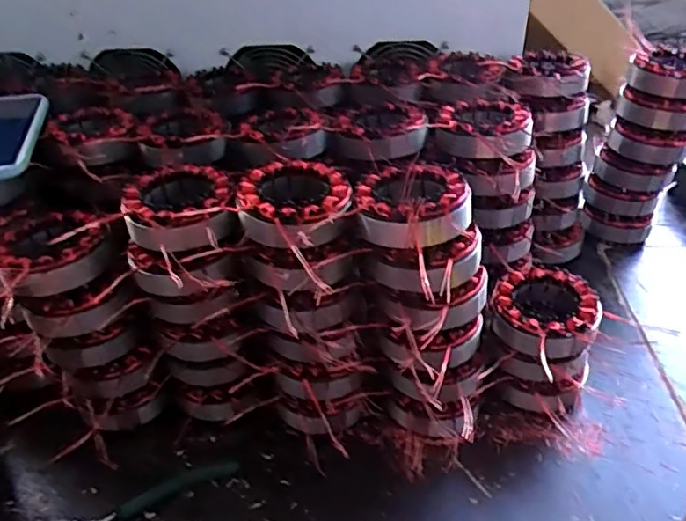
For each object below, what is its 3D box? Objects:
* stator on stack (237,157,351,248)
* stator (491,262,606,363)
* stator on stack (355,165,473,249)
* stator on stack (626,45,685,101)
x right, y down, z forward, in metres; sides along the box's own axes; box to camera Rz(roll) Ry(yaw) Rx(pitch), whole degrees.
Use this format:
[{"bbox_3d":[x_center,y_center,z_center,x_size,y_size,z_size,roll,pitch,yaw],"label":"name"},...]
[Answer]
[{"bbox_3d":[-0.036,-0.038,0.463,0.088,0.044,0.090,-1,36,1],"label":"stator on stack"},{"bbox_3d":[0.176,0.048,0.517,0.084,0.034,0.094,-13,37,-15],"label":"stator"},{"bbox_3d":[0.053,-0.038,0.454,0.086,0.043,0.095,5,36,8],"label":"stator on stack"},{"bbox_3d":[0.364,-0.209,0.660,0.090,0.033,0.073,17,40,24],"label":"stator on stack"}]

